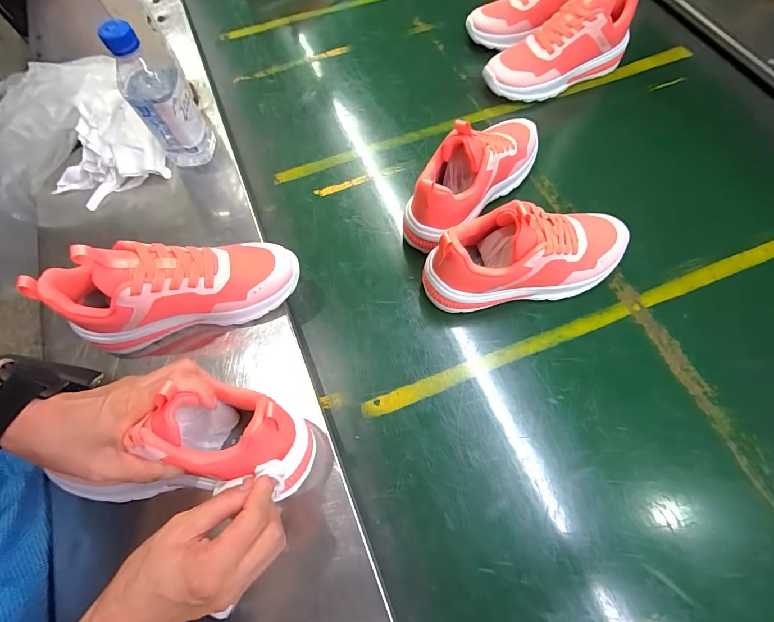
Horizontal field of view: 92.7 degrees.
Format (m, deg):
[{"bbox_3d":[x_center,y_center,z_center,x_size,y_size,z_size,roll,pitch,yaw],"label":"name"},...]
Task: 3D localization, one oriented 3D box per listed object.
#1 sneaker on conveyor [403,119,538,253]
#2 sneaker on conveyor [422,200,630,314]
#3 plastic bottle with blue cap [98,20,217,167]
[{"bbox_3d":[0.109,-0.174,0.446,0.068,0.122,0.223,41,75,17],"label":"sneaker on conveyor"},{"bbox_3d":[0.157,-0.064,0.401,0.235,0.114,0.080,-11,67,-2],"label":"sneaker on conveyor"},{"bbox_3d":[-0.270,-0.247,0.456,0.066,0.192,0.062,-35,70,-11],"label":"plastic bottle with blue cap"}]

